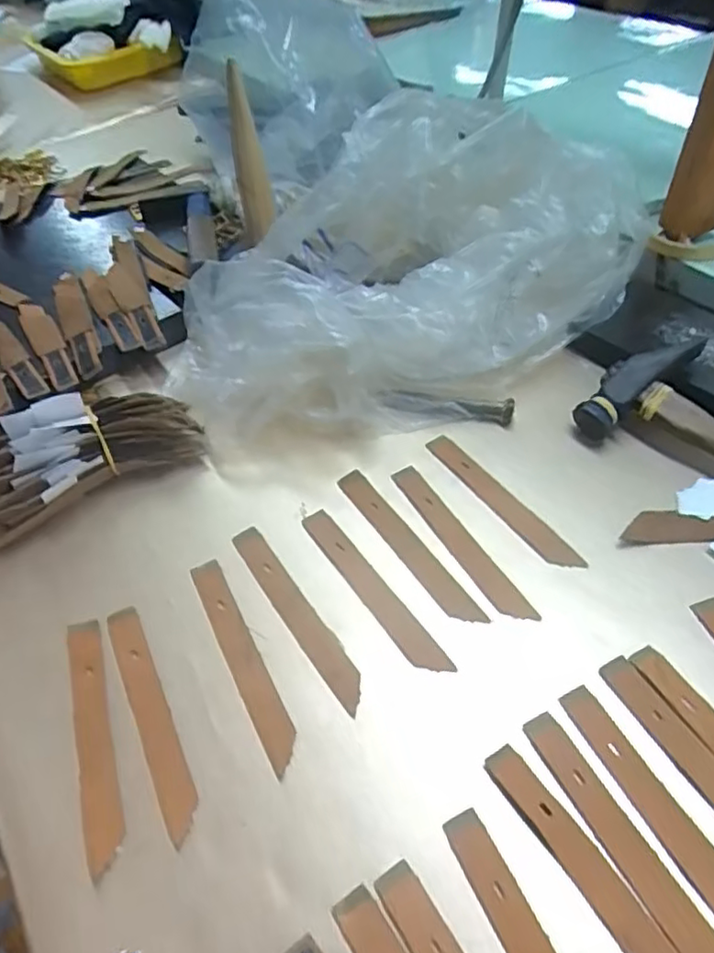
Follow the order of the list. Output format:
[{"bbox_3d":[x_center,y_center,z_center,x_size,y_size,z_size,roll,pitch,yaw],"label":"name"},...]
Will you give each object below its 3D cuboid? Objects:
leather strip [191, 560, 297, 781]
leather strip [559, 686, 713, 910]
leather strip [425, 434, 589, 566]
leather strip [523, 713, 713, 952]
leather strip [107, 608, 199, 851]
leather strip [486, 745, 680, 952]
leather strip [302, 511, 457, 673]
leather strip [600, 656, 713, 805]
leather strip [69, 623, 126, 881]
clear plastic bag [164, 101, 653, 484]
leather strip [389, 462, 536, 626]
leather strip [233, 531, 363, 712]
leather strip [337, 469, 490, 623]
[{"bbox_3d":[-0.061,0.093,0.329,0.017,0.004,0.123,-24,52,-16],"label":"leather strip"},{"bbox_3d":[0.133,0.145,0.266,0.017,0.004,0.123,-23,51,-15],"label":"leather strip"},{"bbox_3d":[0.088,0.013,0.386,0.018,0.006,0.124,-30,55,-19],"label":"leather strip"},{"bbox_3d":[0.114,0.156,0.260,0.017,0.004,0.123,-25,52,-16],"label":"leather strip"},{"bbox_3d":[-0.103,0.118,0.314,0.016,0.004,0.124,-24,51,-16],"label":"leather strip"},{"bbox_3d":[0.099,0.165,0.252,0.017,0.004,0.123,-28,53,-19],"label":"leather strip"},{"bbox_3d":[0.007,0.063,0.351,0.016,0.004,0.124,-29,53,-20],"label":"leather strip"},{"bbox_3d":[0.158,0.134,0.275,0.016,0.004,0.124,-25,52,-17],"label":"leather strip"},{"bbox_3d":[-0.130,0.125,0.306,0.018,0.004,0.124,-19,50,-11],"label":"leather strip"},{"bbox_3d":[0.035,-0.154,0.456,0.355,0.128,0.199,-28,53,-18],"label":"clear plastic bag"},{"bbox_3d":[0.059,0.038,0.368,0.018,0.005,0.122,-28,54,-14],"label":"leather strip"},{"bbox_3d":[-0.034,0.073,0.343,0.016,0.004,0.125,-30,53,-20],"label":"leather strip"},{"bbox_3d":[0.029,0.040,0.370,0.017,0.007,0.125,-28,53,-19],"label":"leather strip"}]

